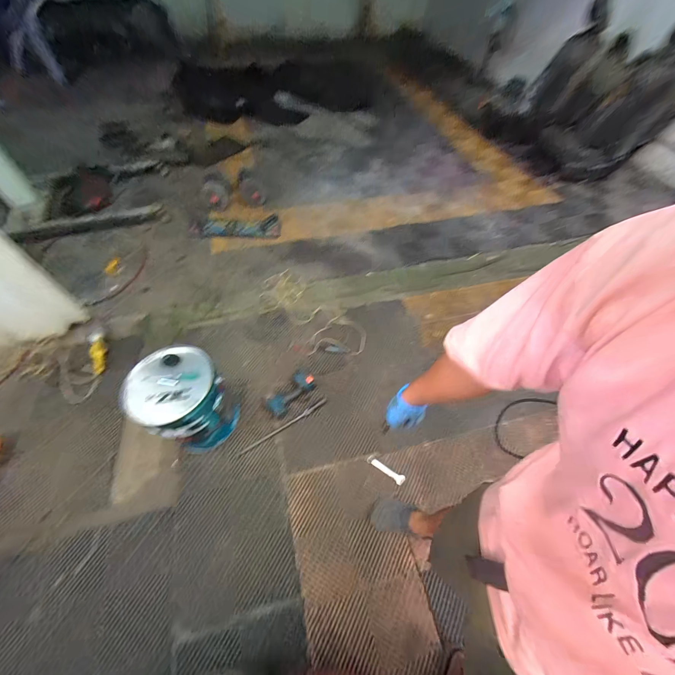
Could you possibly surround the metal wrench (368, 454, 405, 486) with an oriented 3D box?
[{"bbox_3d":[0.202,0.550,1.217,0.169,0.022,0.037,29,60,15],"label":"metal wrench"}]

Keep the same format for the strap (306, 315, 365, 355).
[{"bbox_3d":[0.014,0.011,1.553,0.250,0.048,0.320,34,62,17],"label":"strap"}]

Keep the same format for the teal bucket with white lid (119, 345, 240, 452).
[{"bbox_3d":[-0.580,0.261,1.159,0.276,0.383,0.288,1,52,-1],"label":"teal bucket with white lid"}]

